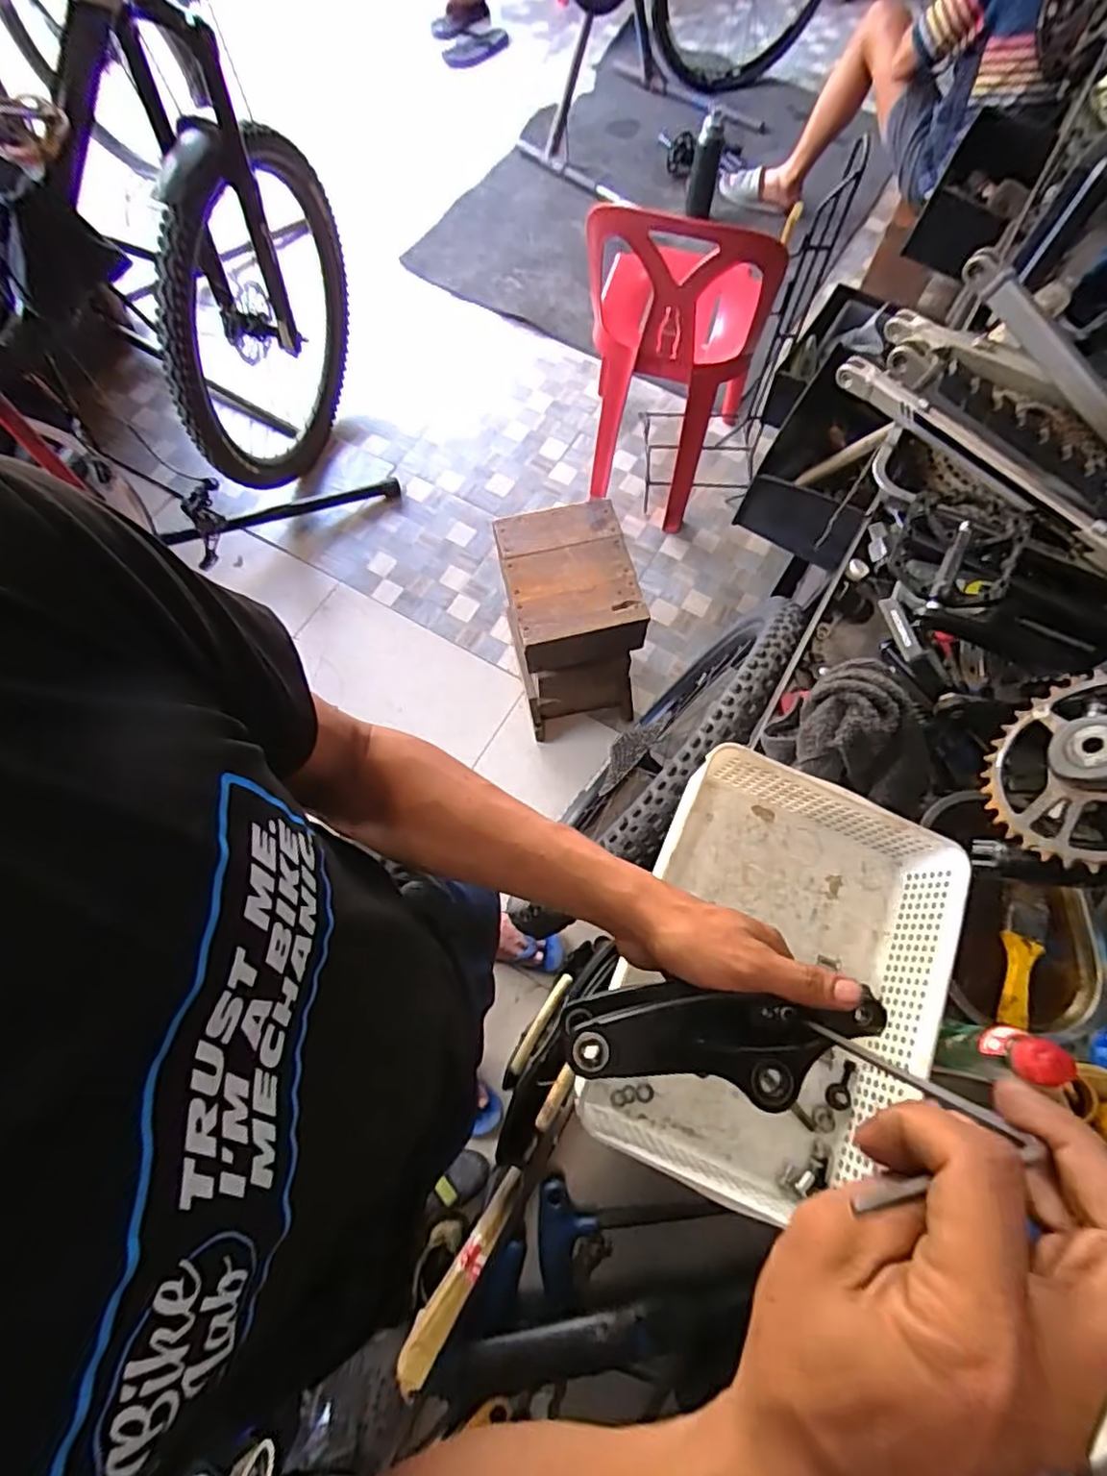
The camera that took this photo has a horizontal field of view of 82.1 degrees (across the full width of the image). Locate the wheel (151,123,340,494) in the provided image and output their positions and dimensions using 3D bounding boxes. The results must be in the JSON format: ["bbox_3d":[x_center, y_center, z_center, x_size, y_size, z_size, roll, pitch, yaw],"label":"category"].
[{"bbox_3d":[-0.667,-0.935,1.470,0.110,0.707,0.563,22,36,6],"label":"wheel"}]

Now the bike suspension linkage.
[{"bbox_3d":[0.096,0.173,0.361,0.178,0.024,0.058,5,73,-7],"label":"bike suspension linkage"}]

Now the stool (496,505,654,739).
[{"bbox_3d":[0.034,-0.255,1.462,0.258,0.412,0.334,-11,70,-4],"label":"stool"}]

